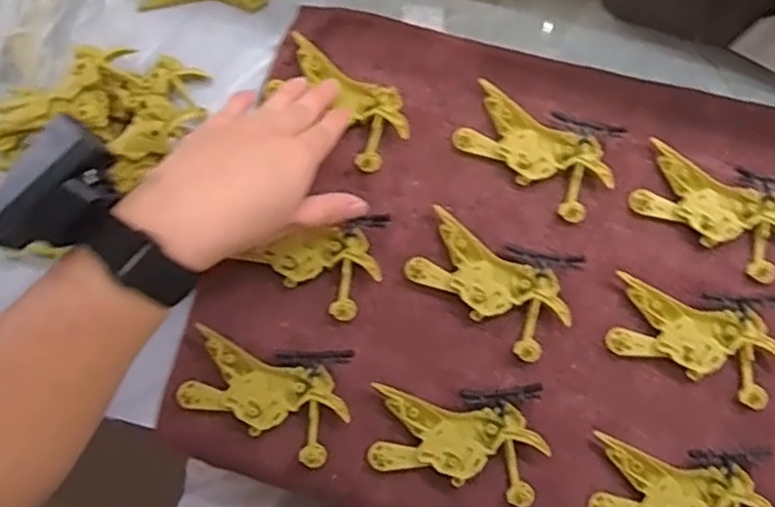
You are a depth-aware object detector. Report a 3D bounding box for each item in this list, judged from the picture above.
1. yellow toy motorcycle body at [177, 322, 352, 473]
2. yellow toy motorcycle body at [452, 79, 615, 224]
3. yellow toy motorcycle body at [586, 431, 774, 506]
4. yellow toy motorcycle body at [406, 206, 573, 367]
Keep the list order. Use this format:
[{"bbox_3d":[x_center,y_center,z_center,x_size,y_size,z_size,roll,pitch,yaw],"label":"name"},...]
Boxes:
[{"bbox_3d":[-0.076,0.086,0.439,0.101,0.006,0.052,23,78,7],"label":"yellow toy motorcycle body"},{"bbox_3d":[0.098,-0.068,0.475,0.101,0.009,0.051,35,79,9],"label":"yellow toy motorcycle body"},{"bbox_3d":[0.173,0.146,0.423,0.100,0.012,0.051,18,77,6],"label":"yellow toy motorcycle body"},{"bbox_3d":[0.064,0.020,0.454,0.101,0.007,0.051,36,79,9],"label":"yellow toy motorcycle body"}]

